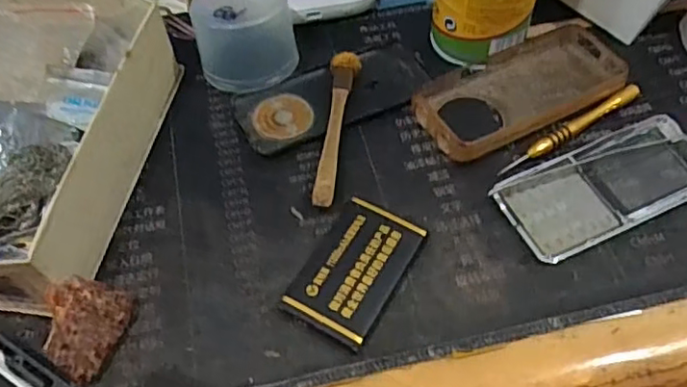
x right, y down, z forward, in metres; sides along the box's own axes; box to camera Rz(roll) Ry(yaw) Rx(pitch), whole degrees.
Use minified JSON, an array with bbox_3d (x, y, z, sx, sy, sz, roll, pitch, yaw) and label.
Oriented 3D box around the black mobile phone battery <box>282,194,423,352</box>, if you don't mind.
[{"bbox_3d":[0.006,0.041,0.334,0.047,0.009,0.075,26,62,16],"label":"black mobile phone battery"}]

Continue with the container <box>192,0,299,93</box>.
[{"bbox_3d":[-0.062,-0.104,0.400,0.061,0.050,0.057,0,58,1],"label":"container"}]

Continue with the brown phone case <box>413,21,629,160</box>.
[{"bbox_3d":[0.111,-0.067,0.399,0.133,0.019,0.066,-27,61,-15],"label":"brown phone case"}]

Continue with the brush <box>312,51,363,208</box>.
[{"bbox_3d":[-0.006,-0.041,0.381,0.016,0.010,0.116,7,58,5],"label":"brush"}]

